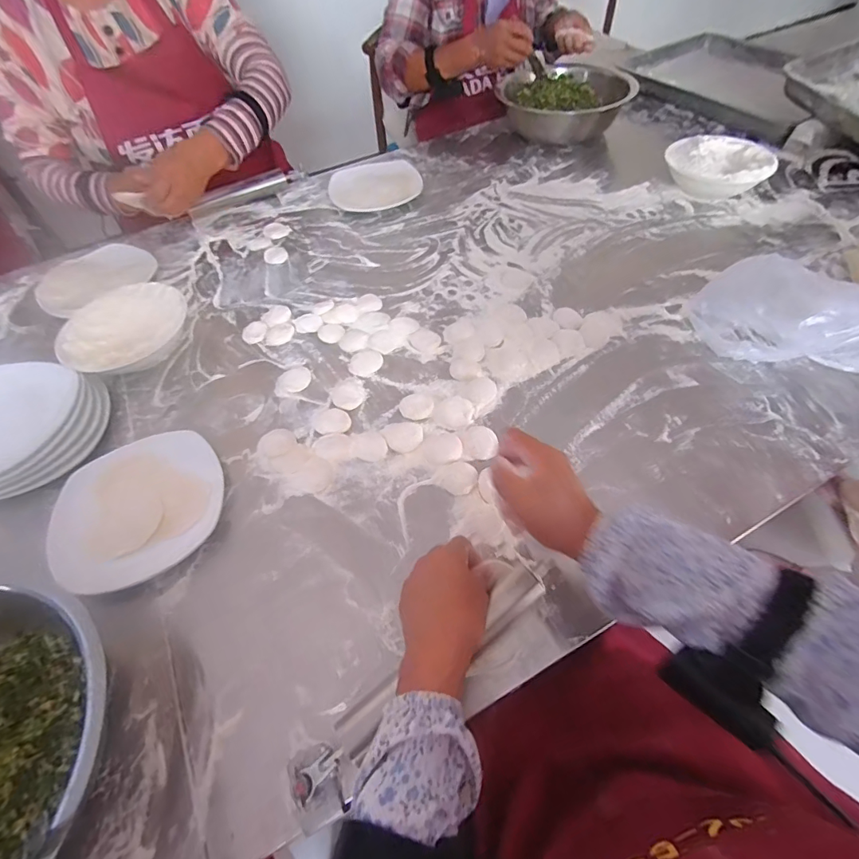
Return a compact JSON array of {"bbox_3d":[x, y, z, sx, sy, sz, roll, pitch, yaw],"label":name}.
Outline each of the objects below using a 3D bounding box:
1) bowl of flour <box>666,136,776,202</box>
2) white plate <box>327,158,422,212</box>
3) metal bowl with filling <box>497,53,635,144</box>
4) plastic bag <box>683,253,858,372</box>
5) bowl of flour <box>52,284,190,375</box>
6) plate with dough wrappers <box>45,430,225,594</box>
[{"bbox_3d":[0.496,-0.441,0.762,0.127,0.066,0.166,-29,57,-15],"label":"bowl of flour"},{"bbox_3d":[-0.106,-0.479,0.879,0.172,0.027,0.172,-14,55,-5],"label":"white plate"},{"bbox_3d":[0.286,-0.691,0.945,0.259,0.092,0.218,14,57,15],"label":"metal bowl with filling"},{"bbox_3d":[0.468,-0.129,0.533,0.277,0.093,0.119,23,59,36],"label":"plastic bag"},{"bbox_3d":[-0.432,-0.139,0.640,0.150,0.054,0.164,-2,54,3],"label":"bowl of flour"},{"bbox_3d":[-0.318,0.083,0.492,0.172,0.028,0.176,-2,54,3],"label":"plate with dough wrappers"}]

